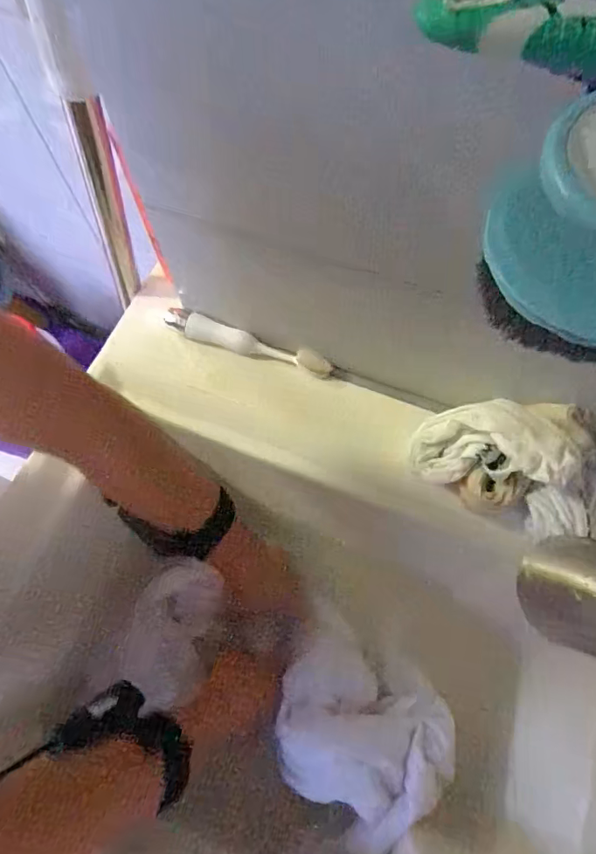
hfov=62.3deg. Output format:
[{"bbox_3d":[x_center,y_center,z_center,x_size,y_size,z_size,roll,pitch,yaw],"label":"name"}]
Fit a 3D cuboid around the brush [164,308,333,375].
[{"bbox_3d":[-0.052,-0.085,0.497,0.174,0.021,0.020,17,68,9],"label":"brush"}]

